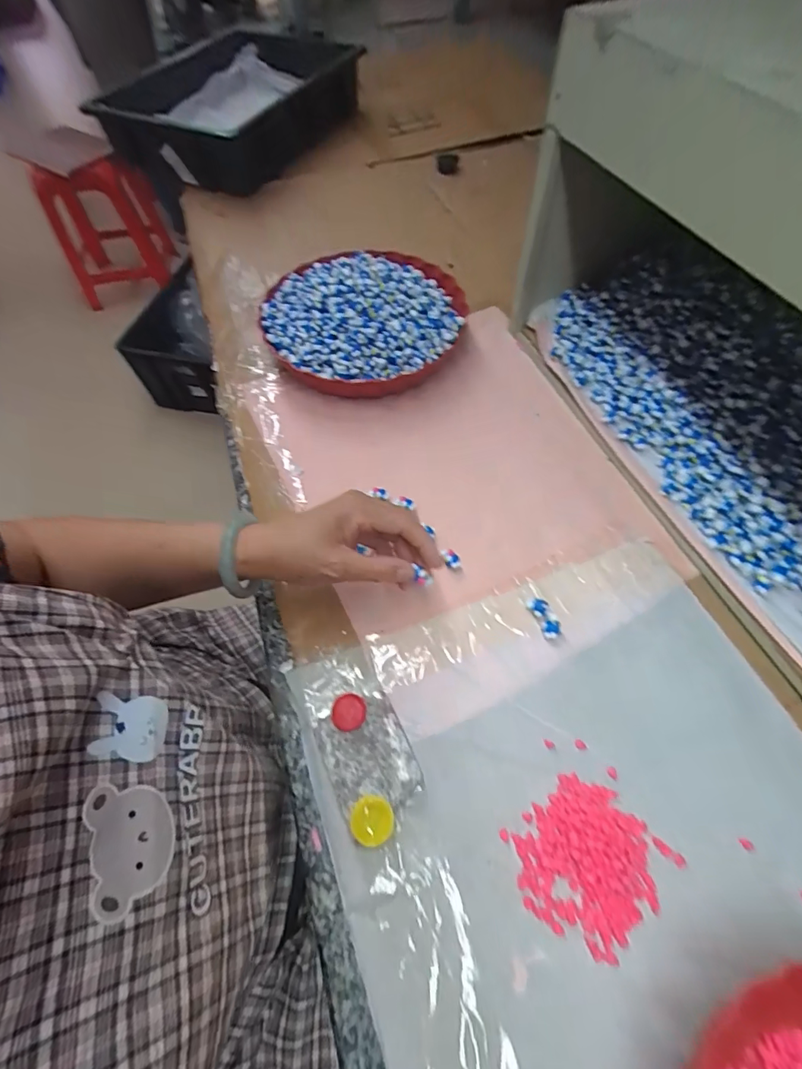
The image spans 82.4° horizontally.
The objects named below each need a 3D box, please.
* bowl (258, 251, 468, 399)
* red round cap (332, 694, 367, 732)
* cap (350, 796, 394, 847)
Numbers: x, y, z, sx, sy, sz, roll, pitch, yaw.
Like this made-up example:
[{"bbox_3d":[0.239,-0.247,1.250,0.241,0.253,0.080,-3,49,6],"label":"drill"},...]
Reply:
[{"bbox_3d":[-0.044,-0.253,0.545,0.226,0.070,0.222,0,61,1],"label":"bowl"},{"bbox_3d":[-0.040,0.135,0.346,0.025,0.004,0.025,0,61,1],"label":"red round cap"},{"bbox_3d":[-0.020,0.195,0.312,0.029,0.009,0.028,0,61,1],"label":"cap"}]

